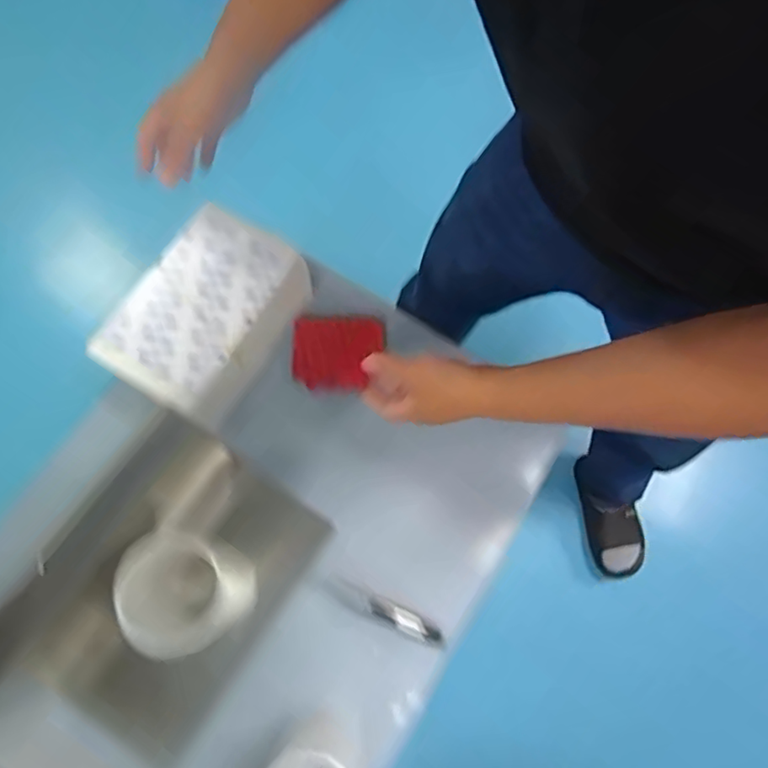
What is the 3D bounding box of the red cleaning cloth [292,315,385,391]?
[{"bbox_3d":[-0.058,-0.039,0.718,0.108,0.017,0.092,3,72,-1],"label":"red cleaning cloth"}]

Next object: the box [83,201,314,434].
[{"bbox_3d":[-0.199,-0.070,0.668,0.138,0.111,0.210,31,73,8],"label":"box"}]

